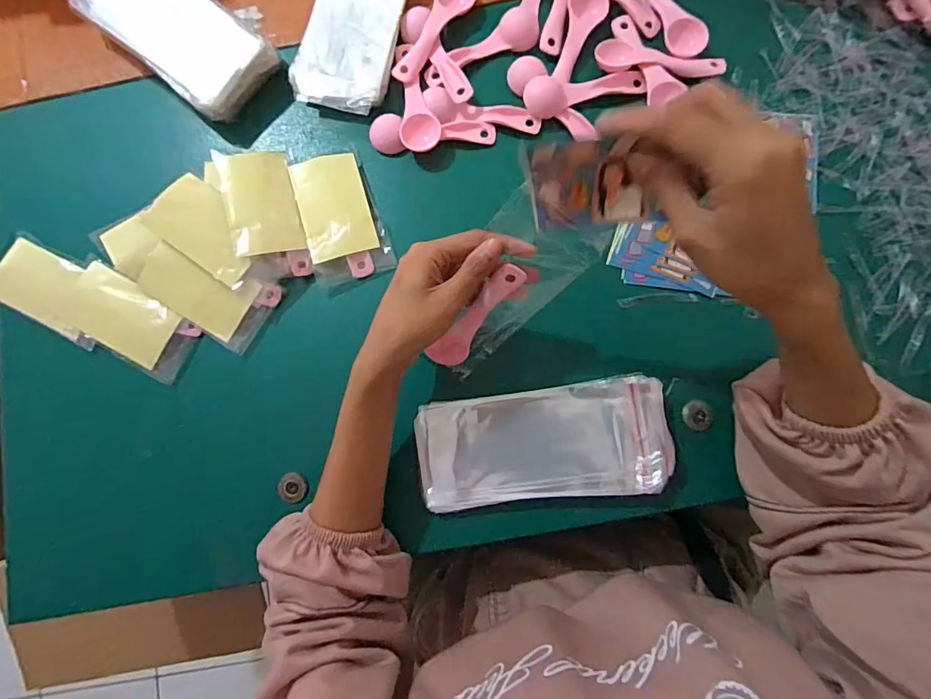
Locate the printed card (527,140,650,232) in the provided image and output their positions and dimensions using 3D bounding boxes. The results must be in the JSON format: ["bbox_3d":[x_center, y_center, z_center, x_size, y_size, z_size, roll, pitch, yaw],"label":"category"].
[{"bbox_3d":[0.070,-0.096,0.279,0.064,0.054,0.007,-1,48,24],"label":"printed card"}]

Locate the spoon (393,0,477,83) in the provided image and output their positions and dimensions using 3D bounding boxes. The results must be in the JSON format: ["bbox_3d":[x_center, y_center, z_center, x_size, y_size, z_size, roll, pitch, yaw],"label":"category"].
[{"bbox_3d":[-0.027,-0.291,0.438,0.033,0.012,0.109,27,86,6],"label":"spoon"}]

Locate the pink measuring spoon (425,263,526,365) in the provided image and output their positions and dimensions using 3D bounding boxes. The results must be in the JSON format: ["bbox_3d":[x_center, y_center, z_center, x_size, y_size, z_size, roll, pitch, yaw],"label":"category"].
[{"bbox_3d":[0.009,-0.022,0.366,0.026,0.005,0.109,38,127,-7],"label":"pink measuring spoon"}]

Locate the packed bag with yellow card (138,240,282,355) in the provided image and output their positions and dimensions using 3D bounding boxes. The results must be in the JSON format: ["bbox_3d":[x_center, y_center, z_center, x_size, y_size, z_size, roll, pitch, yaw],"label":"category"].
[{"bbox_3d":[-0.226,-0.047,0.416,0.106,0.013,0.065,29,97,-8],"label":"packed bag with yellow card"}]

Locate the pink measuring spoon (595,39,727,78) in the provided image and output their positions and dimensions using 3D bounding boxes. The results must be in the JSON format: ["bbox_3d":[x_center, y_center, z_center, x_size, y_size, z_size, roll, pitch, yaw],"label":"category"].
[{"bbox_3d":[0.174,-0.261,0.431,0.111,0.014,0.033,5,84,3],"label":"pink measuring spoon"}]

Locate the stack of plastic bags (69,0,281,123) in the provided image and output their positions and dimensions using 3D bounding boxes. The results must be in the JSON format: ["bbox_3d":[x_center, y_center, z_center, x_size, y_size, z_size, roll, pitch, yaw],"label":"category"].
[{"bbox_3d":[-0.265,-0.299,0.448,0.188,0.048,0.100,39,87,6],"label":"stack of plastic bags"}]

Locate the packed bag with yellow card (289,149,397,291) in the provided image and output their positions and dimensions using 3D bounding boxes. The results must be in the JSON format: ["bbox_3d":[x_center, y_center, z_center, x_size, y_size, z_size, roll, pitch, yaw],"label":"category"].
[{"bbox_3d":[-0.110,-0.118,0.429,0.067,0.022,0.113,-18,83,1],"label":"packed bag with yellow card"}]

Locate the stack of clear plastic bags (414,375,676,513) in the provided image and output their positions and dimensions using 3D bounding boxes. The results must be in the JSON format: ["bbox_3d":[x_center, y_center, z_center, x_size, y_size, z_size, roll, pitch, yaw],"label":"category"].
[{"bbox_3d":[0.059,0.075,0.377,0.191,0.016,0.087,-7,83,2],"label":"stack of clear plastic bags"}]

